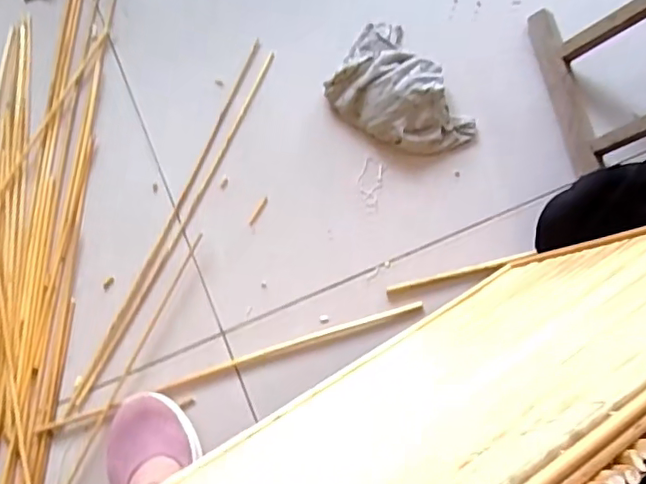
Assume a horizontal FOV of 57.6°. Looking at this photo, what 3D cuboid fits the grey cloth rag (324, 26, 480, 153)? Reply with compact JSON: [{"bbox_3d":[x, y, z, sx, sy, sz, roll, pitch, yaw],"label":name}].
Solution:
[{"bbox_3d":[0.089,-0.198,0.772,0.137,0.069,0.204,-32,75,-8],"label":"grey cloth rag"}]

